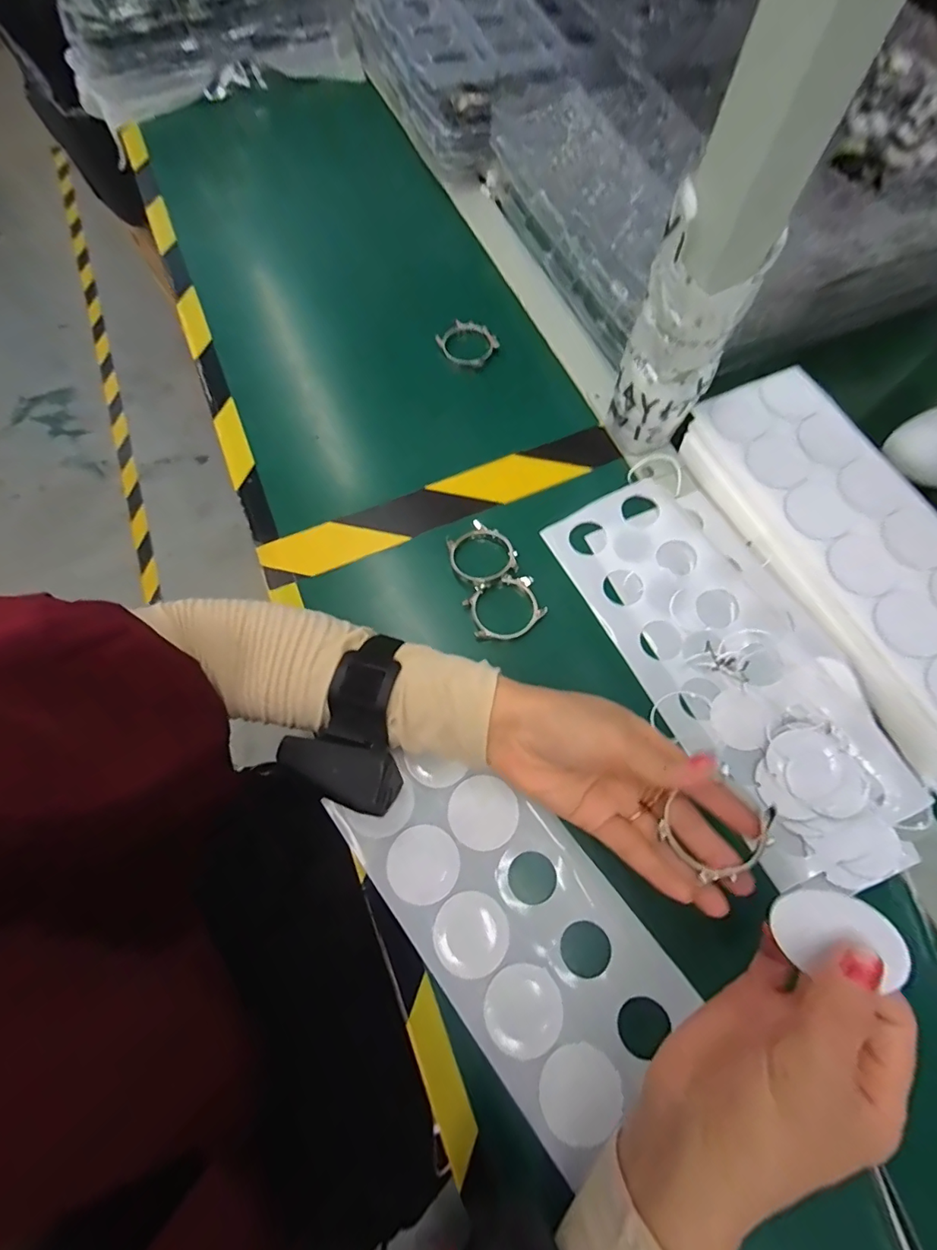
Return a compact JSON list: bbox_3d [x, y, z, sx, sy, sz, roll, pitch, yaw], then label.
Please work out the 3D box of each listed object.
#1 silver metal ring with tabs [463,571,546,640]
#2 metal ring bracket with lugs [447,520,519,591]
[{"bbox_3d":[0.026,-0.011,0.345,0.052,0.009,0.042,-25,72,-10],"label":"silver metal ring with tabs"},{"bbox_3d":[0.009,-0.052,0.359,0.045,0.009,0.050,-28,72,-11],"label":"metal ring bracket with lugs"}]

